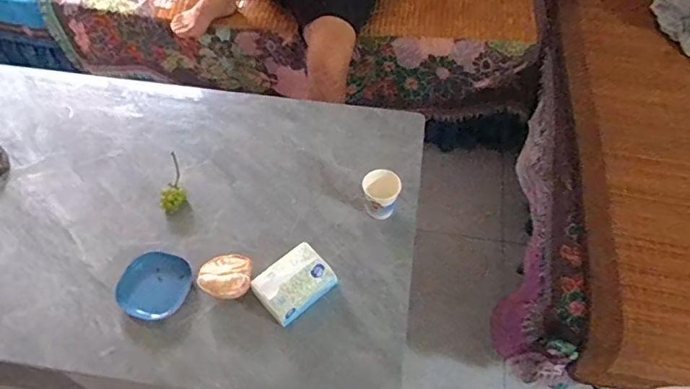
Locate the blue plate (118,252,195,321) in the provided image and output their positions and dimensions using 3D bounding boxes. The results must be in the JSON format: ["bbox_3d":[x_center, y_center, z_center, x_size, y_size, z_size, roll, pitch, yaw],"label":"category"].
[{"bbox_3d":[-0.359,0.172,0.971,0.131,0.029,0.129,12,56,7],"label":"blue plate"}]

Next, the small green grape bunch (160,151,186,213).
[{"bbox_3d":[-0.366,-0.022,1.086,0.051,0.046,0.142,-15,57,-10],"label":"small green grape bunch"}]

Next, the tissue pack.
[{"bbox_3d":[-0.092,0.162,0.943,0.132,0.057,0.100,-36,63,-22],"label":"tissue pack"}]

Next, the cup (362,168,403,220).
[{"bbox_3d":[0.072,0.006,1.036,0.072,0.096,0.067,0,56,-1],"label":"cup"}]

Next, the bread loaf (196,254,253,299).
[{"bbox_3d":[-0.222,0.155,0.963,0.097,0.059,0.101,1,52,-1],"label":"bread loaf"}]

